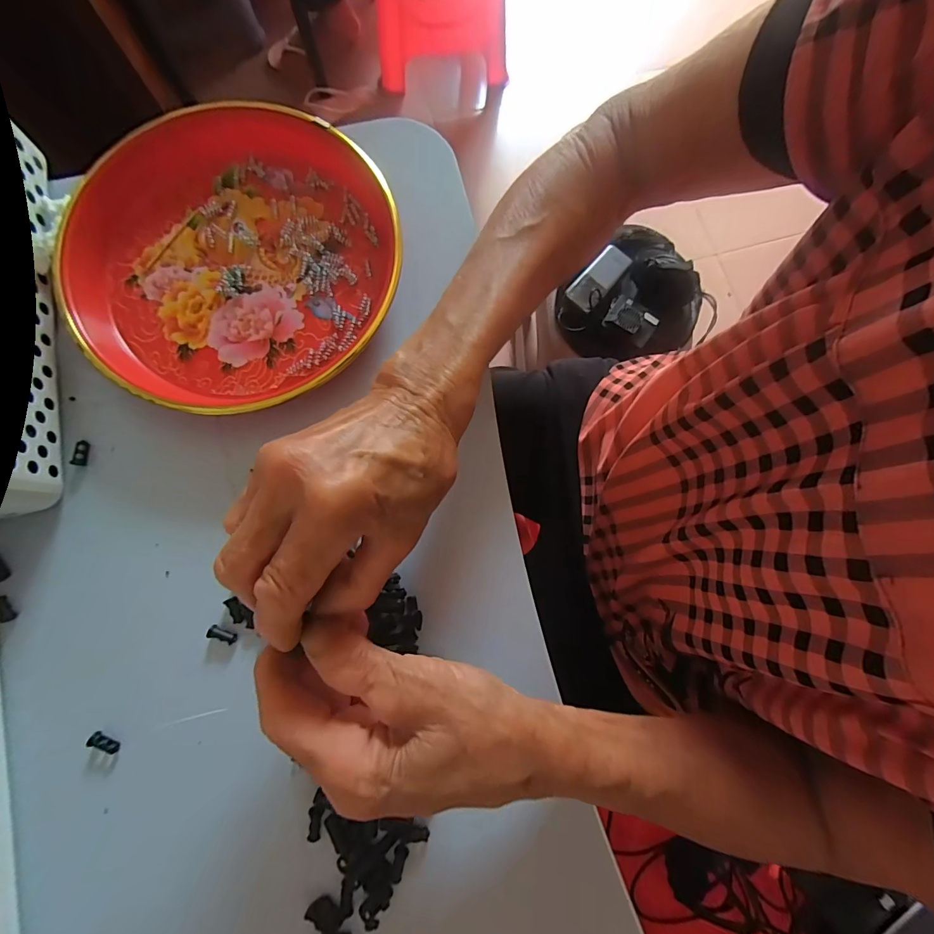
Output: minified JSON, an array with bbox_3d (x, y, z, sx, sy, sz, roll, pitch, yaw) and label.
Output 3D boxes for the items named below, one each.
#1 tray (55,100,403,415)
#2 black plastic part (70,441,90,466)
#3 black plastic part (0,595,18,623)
[{"bbox_3d":[-0.159,-0.145,0.295,0.215,0.029,0.208,0,80,-1],"label":"tray"},{"bbox_3d":[-0.256,-0.009,0.284,0.007,0.004,0.017,6,79,0],"label":"black plastic part"},{"bbox_3d":[-0.289,0.088,0.268,0.007,0.005,0.017,-26,81,-6],"label":"black plastic part"}]

